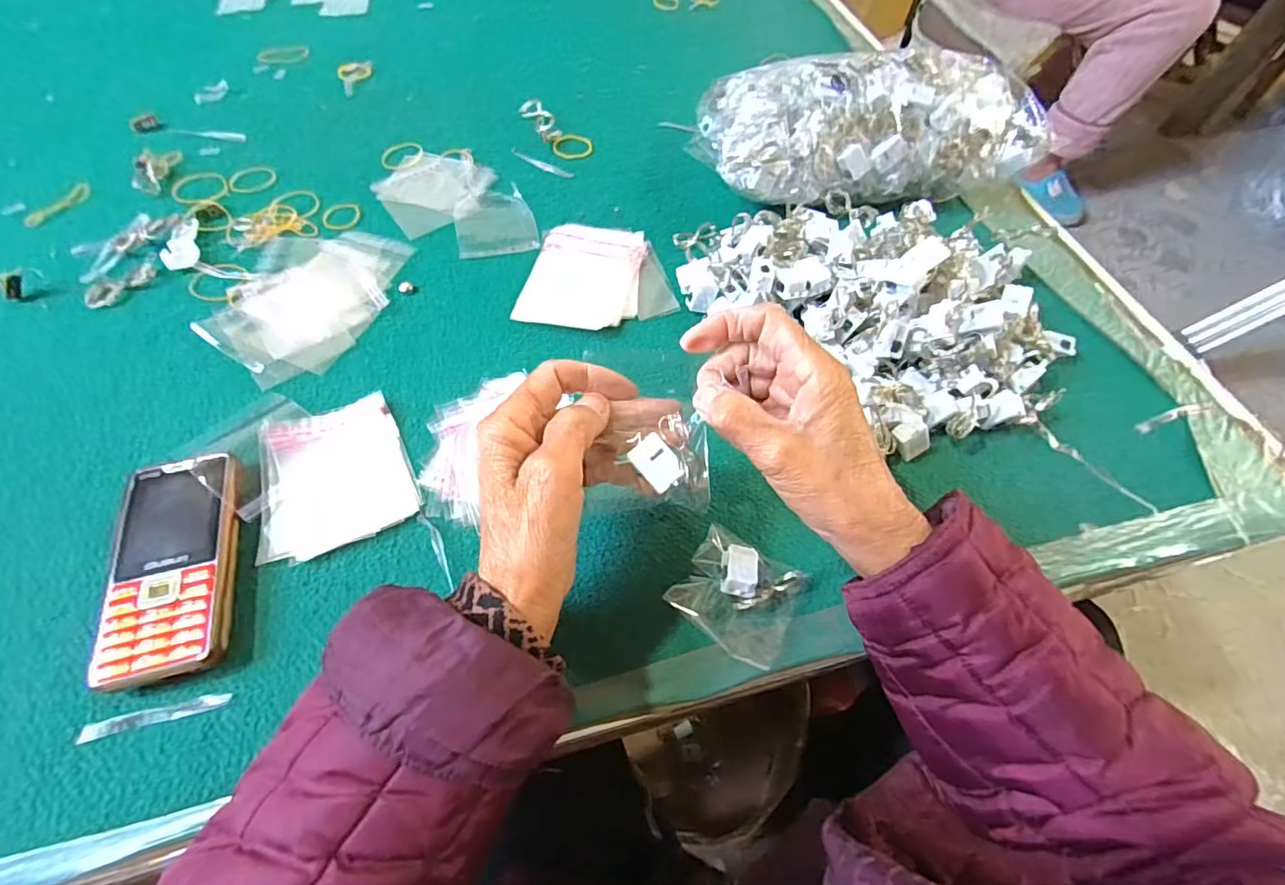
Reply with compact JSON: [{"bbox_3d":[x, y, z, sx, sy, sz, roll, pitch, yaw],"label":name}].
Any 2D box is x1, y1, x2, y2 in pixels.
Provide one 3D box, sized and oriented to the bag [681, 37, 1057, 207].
[{"bbox_3d":[0.195,-0.278,0.491,0.277,0.094,0.148,-3,60,-5],"label":"bag"}]

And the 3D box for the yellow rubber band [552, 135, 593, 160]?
[{"bbox_3d":[-0.068,-0.290,0.537,0.039,0.004,0.034,-6,60,-6],"label":"yellow rubber band"}]

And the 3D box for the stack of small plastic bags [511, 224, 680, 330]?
[{"bbox_3d":[-0.031,-0.135,0.444,0.116,0.010,0.113,9,60,2],"label":"stack of small plastic bags"}]

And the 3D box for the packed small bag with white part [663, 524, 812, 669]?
[{"bbox_3d":[0.055,0.085,0.312,0.064,0.017,0.061,29,62,13],"label":"packed small bag with white part"}]

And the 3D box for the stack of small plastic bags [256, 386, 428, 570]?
[{"bbox_3d":[-0.193,0.020,0.342,0.089,0.011,0.095,-22,63,-15],"label":"stack of small plastic bags"}]

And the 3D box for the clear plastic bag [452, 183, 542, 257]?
[{"bbox_3d":[-0.128,-0.192,0.477,0.065,0.004,0.077,-12,61,-10],"label":"clear plastic bag"}]

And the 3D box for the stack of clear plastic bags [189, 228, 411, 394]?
[{"bbox_3d":[-0.258,-0.113,0.420,0.115,0.006,0.153,19,60,8],"label":"stack of clear plastic bags"}]

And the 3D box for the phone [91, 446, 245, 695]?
[{"bbox_3d":[-0.259,0.068,0.307,0.058,0.020,0.124,-12,61,-10],"label":"phone"}]

